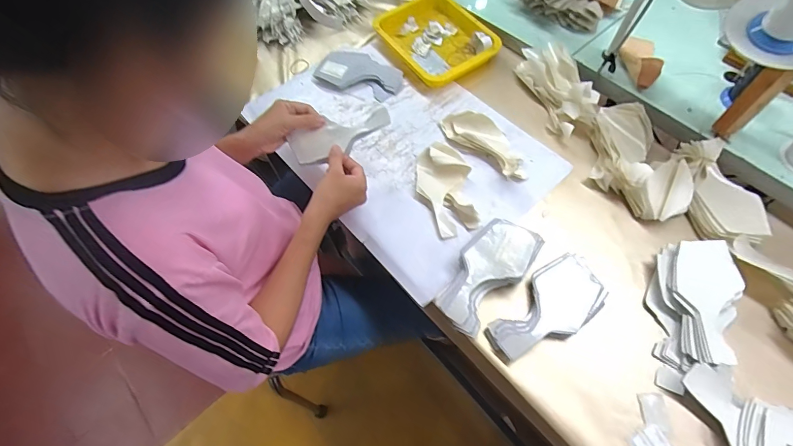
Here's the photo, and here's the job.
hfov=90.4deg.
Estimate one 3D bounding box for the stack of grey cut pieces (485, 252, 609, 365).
[{"bbox_3d":[0.234,0.132,0.607,0.204,0.027,0.096,-34,66,-13],"label":"stack of grey cut pieces"}]

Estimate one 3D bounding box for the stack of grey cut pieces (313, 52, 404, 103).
[{"bbox_3d":[-0.075,-0.328,0.865,0.183,0.025,0.100,20,66,13],"label":"stack of grey cut pieces"}]

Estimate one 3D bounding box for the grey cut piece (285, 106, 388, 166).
[{"bbox_3d":[-0.098,-0.154,0.697,0.175,0.040,0.067,-19,63,-6],"label":"grey cut piece"}]

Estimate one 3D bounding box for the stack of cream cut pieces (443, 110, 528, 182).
[{"bbox_3d":[0.174,-0.158,0.746,0.083,0.043,0.193,-38,66,-15],"label":"stack of cream cut pieces"}]

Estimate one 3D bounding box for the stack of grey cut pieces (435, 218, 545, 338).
[{"bbox_3d":[0.143,0.081,0.622,0.100,0.055,0.193,31,68,18],"label":"stack of grey cut pieces"}]

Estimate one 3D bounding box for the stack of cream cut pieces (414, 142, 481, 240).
[{"bbox_3d":[0.088,-0.063,0.710,0.102,0.038,0.182,-6,62,1],"label":"stack of cream cut pieces"}]

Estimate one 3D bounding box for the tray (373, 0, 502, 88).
[{"bbox_3d":[0.084,-0.422,0.891,0.199,0.041,0.252,-29,64,-11],"label":"tray"}]

